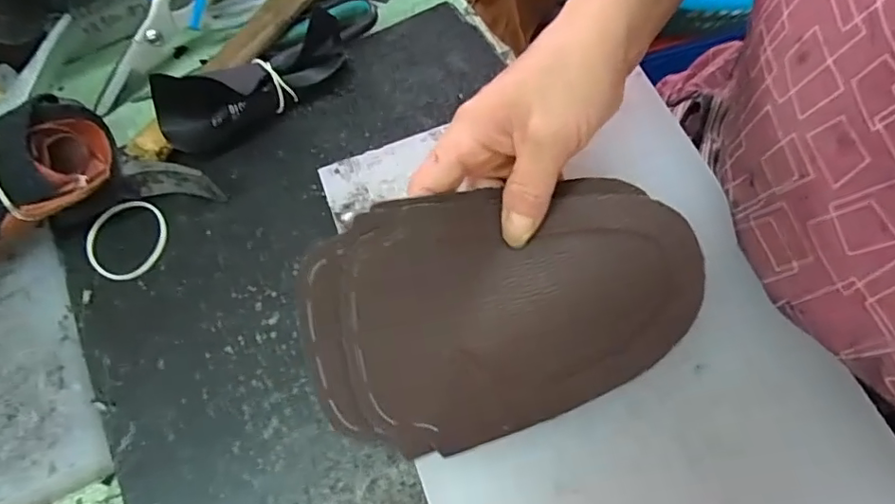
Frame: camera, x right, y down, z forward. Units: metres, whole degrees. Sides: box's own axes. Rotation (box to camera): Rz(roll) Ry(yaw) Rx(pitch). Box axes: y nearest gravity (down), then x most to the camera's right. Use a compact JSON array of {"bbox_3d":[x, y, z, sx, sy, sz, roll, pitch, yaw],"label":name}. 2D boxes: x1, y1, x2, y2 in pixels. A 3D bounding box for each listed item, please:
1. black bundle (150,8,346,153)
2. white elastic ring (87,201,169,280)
[{"bbox_3d":[-0.121,-0.109,0.349,0.129,0.041,0.040,-33,68,-12],"label":"black bundle"},{"bbox_3d":[-0.192,-0.007,0.331,0.046,0.004,0.049,-1,67,3],"label":"white elastic ring"}]

